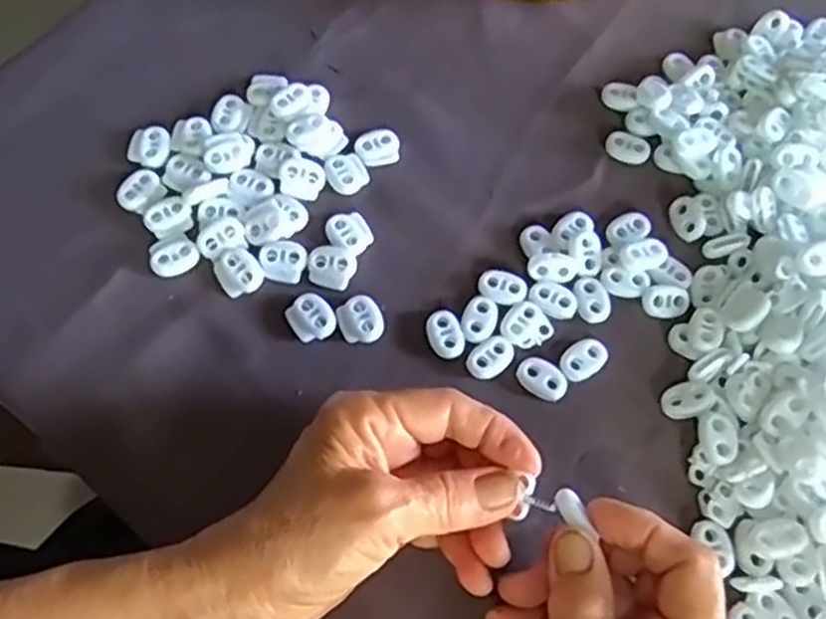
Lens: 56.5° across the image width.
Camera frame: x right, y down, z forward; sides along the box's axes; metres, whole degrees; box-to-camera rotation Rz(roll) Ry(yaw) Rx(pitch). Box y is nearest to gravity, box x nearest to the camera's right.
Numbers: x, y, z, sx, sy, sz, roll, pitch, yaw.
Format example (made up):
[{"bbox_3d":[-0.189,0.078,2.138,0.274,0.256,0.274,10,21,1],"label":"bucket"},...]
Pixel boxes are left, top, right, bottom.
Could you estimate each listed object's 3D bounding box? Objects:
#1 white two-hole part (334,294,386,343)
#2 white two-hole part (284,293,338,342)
[{"bbox_3d":[-0.024,0.004,0.347,0.021,0.004,0.021,-18,68,-11],"label":"white two-hole part"},{"bbox_3d":[-0.046,0.004,0.345,0.020,0.004,0.022,-34,72,-16],"label":"white two-hole part"}]

